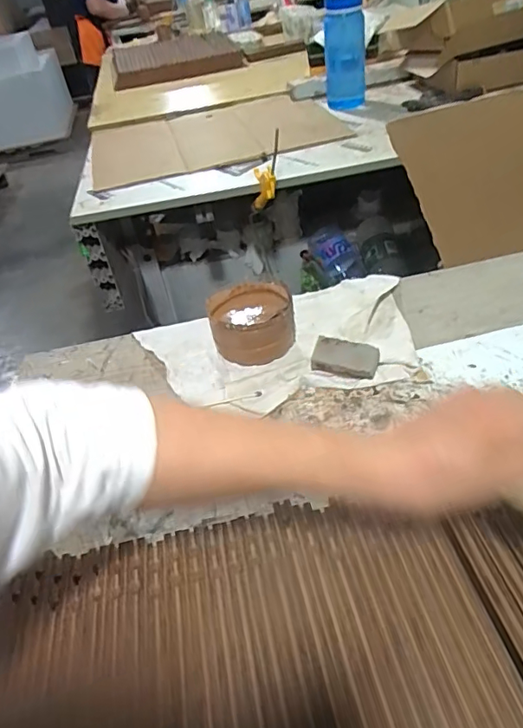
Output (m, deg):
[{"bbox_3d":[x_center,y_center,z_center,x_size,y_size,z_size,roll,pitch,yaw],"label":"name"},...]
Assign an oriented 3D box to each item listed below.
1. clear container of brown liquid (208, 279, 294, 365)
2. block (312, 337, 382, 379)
[{"bbox_3d":[-0.013,-0.052,0.637,0.101,0.064,0.104,-10,42,1],"label":"clear container of brown liquid"},{"bbox_3d":[0.093,-0.005,0.564,0.070,0.030,0.031,10,46,22],"label":"block"}]

